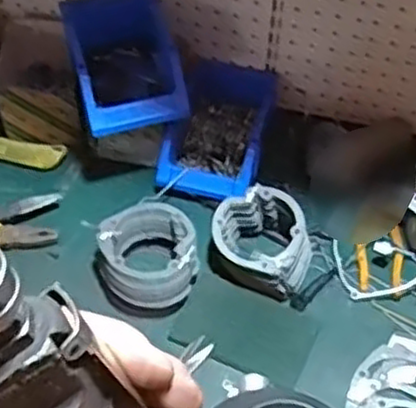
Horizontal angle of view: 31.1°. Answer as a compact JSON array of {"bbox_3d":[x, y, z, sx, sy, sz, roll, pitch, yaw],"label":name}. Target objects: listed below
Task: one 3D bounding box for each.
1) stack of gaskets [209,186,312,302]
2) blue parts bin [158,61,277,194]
[{"bbox_3d":[0.061,0.045,0.846,0.109,0.083,0.100,18,54,13],"label":"stack of gaskets"},{"bbox_3d":[0.013,-0.086,0.944,0.126,0.068,0.199,9,52,6],"label":"blue parts bin"}]

